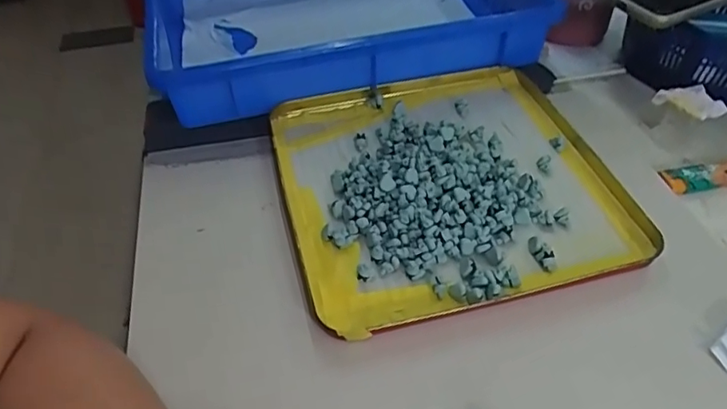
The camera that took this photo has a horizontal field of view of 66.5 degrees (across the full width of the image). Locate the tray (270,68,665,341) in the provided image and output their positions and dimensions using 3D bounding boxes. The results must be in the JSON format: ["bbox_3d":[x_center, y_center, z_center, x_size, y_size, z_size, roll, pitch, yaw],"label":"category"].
[{"bbox_3d":[0.061,-0.028,0.422,0.240,0.021,0.240,-13,47,-10],"label":"tray"}]

